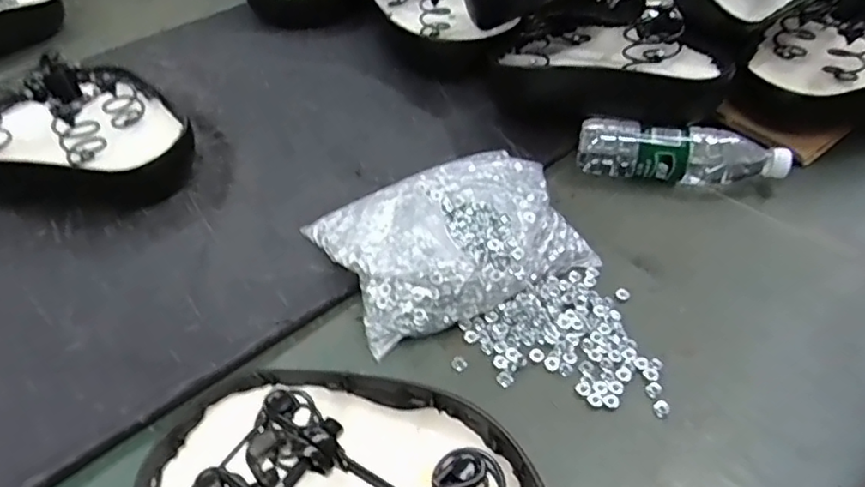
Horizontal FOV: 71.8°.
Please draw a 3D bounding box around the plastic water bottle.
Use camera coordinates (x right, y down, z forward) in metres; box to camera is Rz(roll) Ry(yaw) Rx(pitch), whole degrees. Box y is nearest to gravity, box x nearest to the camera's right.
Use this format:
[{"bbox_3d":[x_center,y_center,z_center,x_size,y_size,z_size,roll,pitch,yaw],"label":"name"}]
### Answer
[{"bbox_3d":[0.283,-0.102,0.684,0.227,0.054,0.057,9,47,10],"label":"plastic water bottle"}]

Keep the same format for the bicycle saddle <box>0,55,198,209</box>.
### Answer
[{"bbox_3d":[-0.418,-0.139,0.694,0.260,0.124,0.162,2,46,4],"label":"bicycle saddle"}]

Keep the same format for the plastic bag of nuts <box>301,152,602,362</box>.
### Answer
[{"bbox_3d":[0.019,-0.014,0.610,0.240,0.050,0.178,-22,49,-18],"label":"plastic bag of nuts"}]

